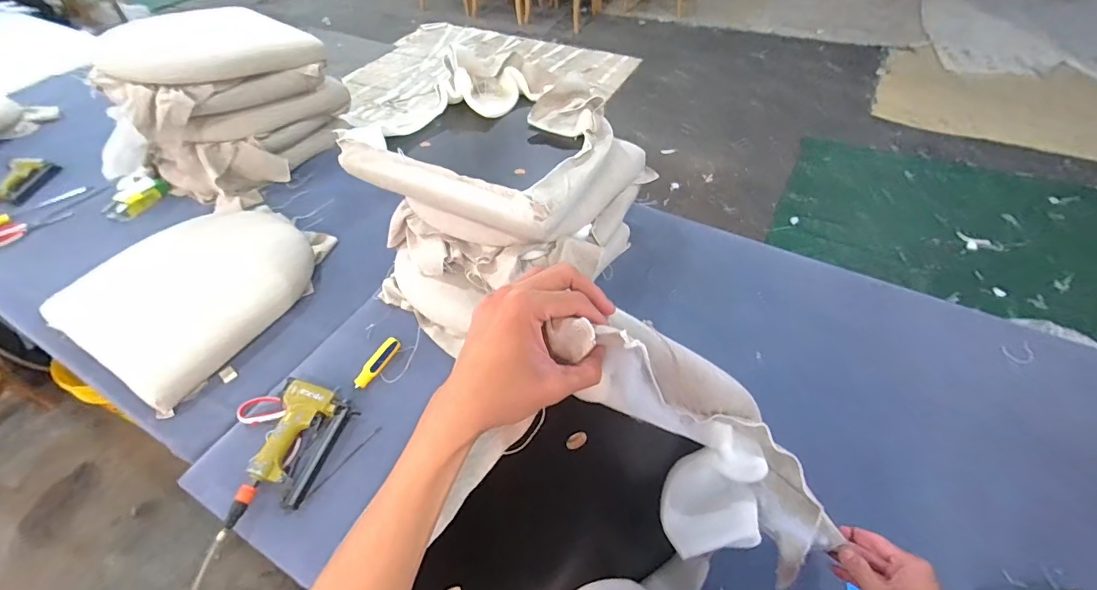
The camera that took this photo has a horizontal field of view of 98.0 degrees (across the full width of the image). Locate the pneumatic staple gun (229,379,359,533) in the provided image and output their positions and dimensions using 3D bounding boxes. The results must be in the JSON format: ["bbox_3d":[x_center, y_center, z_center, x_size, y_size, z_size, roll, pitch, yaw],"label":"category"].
[{"bbox_3d":[-0.427,0.268,0.804,0.115,0.067,0.235,6,49,7],"label":"pneumatic staple gun"}]

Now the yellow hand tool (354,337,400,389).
[{"bbox_3d":[-0.336,0.130,0.932,0.028,0.019,0.113,24,53,21],"label":"yellow hand tool"}]

